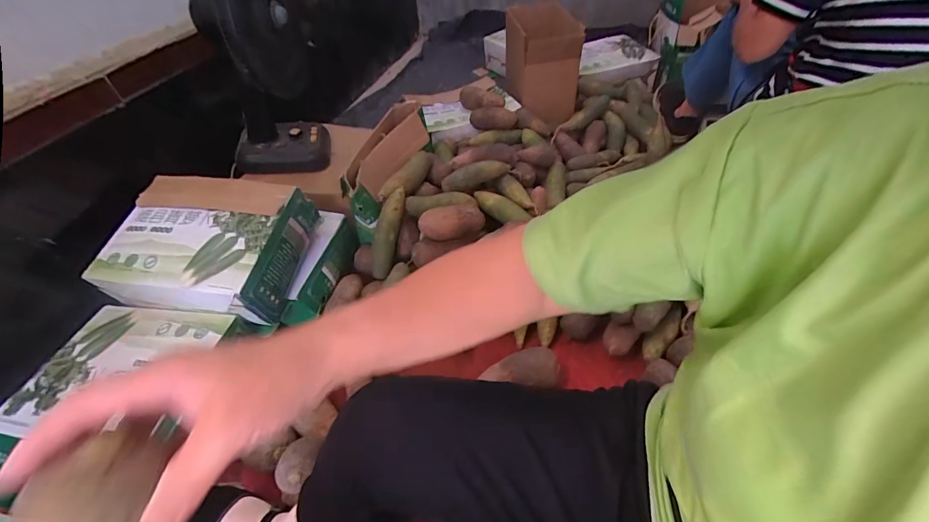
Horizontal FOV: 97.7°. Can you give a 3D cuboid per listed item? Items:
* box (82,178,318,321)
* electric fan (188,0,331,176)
[{"bbox_3d":[-0.535,-0.036,0.849,0.353,0.146,0.272,7,47,12],"label":"box"},{"bbox_3d":[-0.476,-0.463,0.979,0.294,0.513,0.352,-17,47,-11],"label":"electric fan"}]

